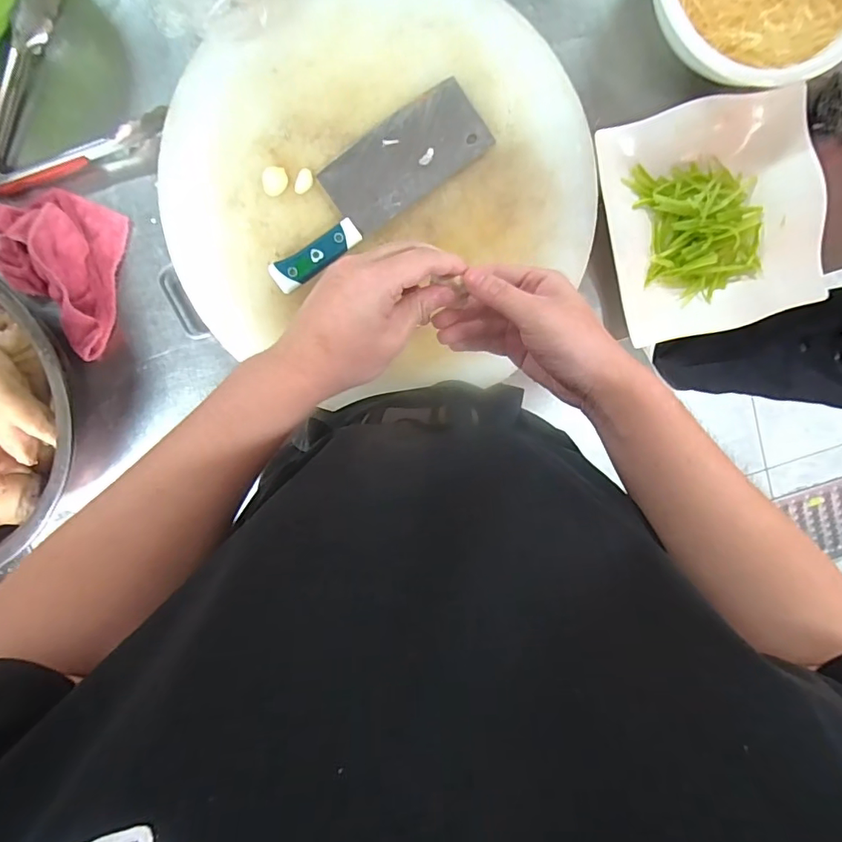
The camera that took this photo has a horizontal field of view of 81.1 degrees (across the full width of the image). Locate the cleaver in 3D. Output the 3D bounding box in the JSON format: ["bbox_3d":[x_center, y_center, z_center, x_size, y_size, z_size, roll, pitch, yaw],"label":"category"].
[{"bbox_3d":[-0.053,-0.246,0.511,0.269,0.019,0.079,-37,99,2],"label":"cleaver"}]

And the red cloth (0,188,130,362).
[{"bbox_3d":[-0.399,-0.163,0.527,0.129,0.041,0.167,13,97,-6],"label":"red cloth"}]

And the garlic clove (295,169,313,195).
[{"bbox_3d":[-0.122,-0.250,0.514,0.015,0.006,0.026,24,94,-7],"label":"garlic clove"}]

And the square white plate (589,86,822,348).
[{"bbox_3d":[0.334,-0.229,0.559,0.245,0.036,0.248,-16,99,-2],"label":"square white plate"}]

